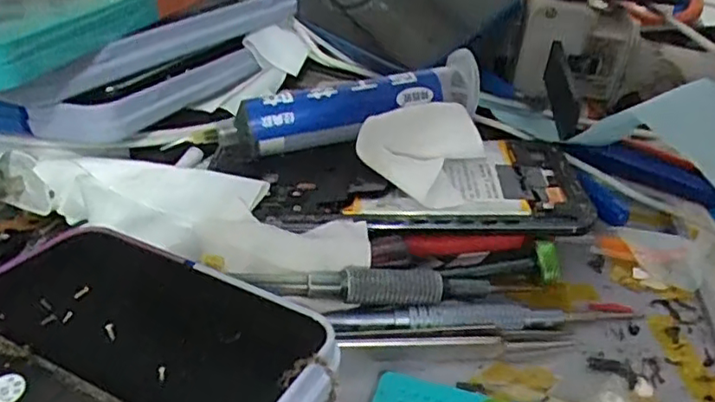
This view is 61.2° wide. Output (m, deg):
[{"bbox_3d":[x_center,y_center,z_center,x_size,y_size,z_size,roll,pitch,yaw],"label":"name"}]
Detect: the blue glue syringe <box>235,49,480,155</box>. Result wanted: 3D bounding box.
[{"bbox_3d":[0.003,-0.045,0.270,0.110,0.029,0.028,-13,33,-20],"label":"blue glue syringe"}]

